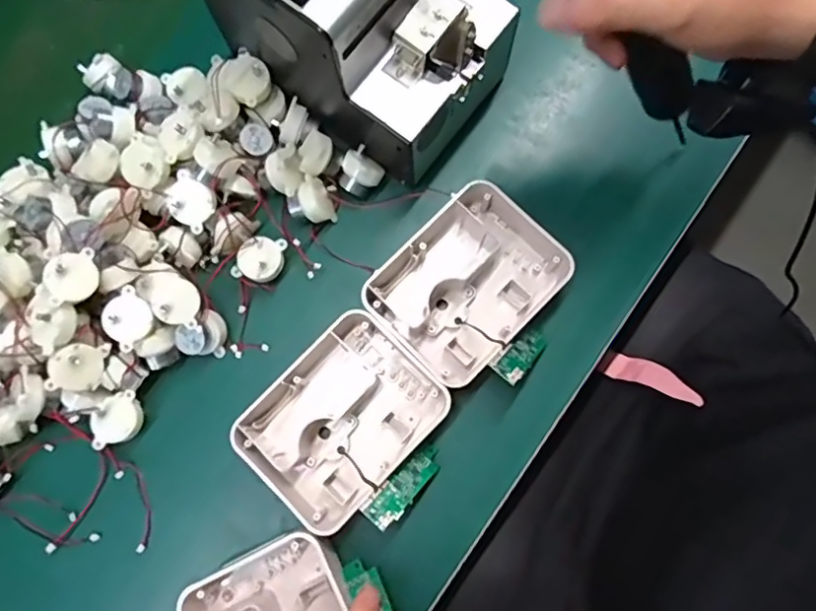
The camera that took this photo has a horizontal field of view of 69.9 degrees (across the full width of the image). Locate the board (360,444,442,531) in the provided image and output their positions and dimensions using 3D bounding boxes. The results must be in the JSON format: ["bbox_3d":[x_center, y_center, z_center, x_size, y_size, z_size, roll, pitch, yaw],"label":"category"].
[{"bbox_3d":[-0.001,0.122,0.400,0.022,0.007,0.071,45,52,9],"label":"board"}]

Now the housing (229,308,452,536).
[{"bbox_3d":[-0.045,0.079,0.412,0.099,0.043,0.127,43,84,11],"label":"housing"}]

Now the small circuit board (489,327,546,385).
[{"bbox_3d":[0.079,0.033,0.408,0.022,0.009,0.056,46,45,9],"label":"small circuit board"}]

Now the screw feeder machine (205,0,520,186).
[{"bbox_3d":[-0.028,-0.201,0.411,0.179,0.156,0.124,36,82,10],"label":"screw feeder machine"}]

